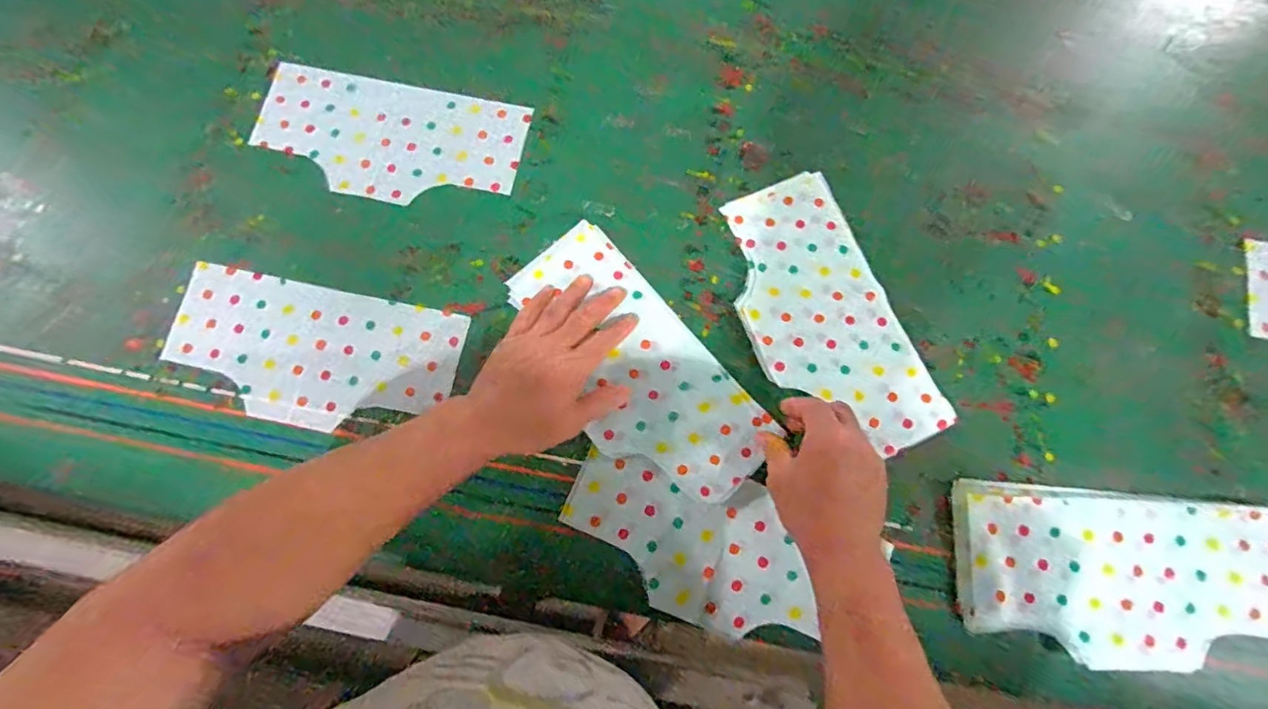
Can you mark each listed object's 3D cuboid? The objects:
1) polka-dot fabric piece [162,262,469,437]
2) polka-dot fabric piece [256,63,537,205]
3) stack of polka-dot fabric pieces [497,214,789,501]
[{"bbox_3d":[-0.319,-0.001,0.560,0.284,0.006,0.135,12,79,5],"label":"polka-dot fabric piece"},{"bbox_3d":[-0.263,-0.231,0.608,0.283,0.008,0.136,11,76,4],"label":"polka-dot fabric piece"},{"bbox_3d":[0.001,0.007,0.553,0.139,0.015,0.295,-35,79,-7],"label":"stack of polka-dot fabric pieces"}]

